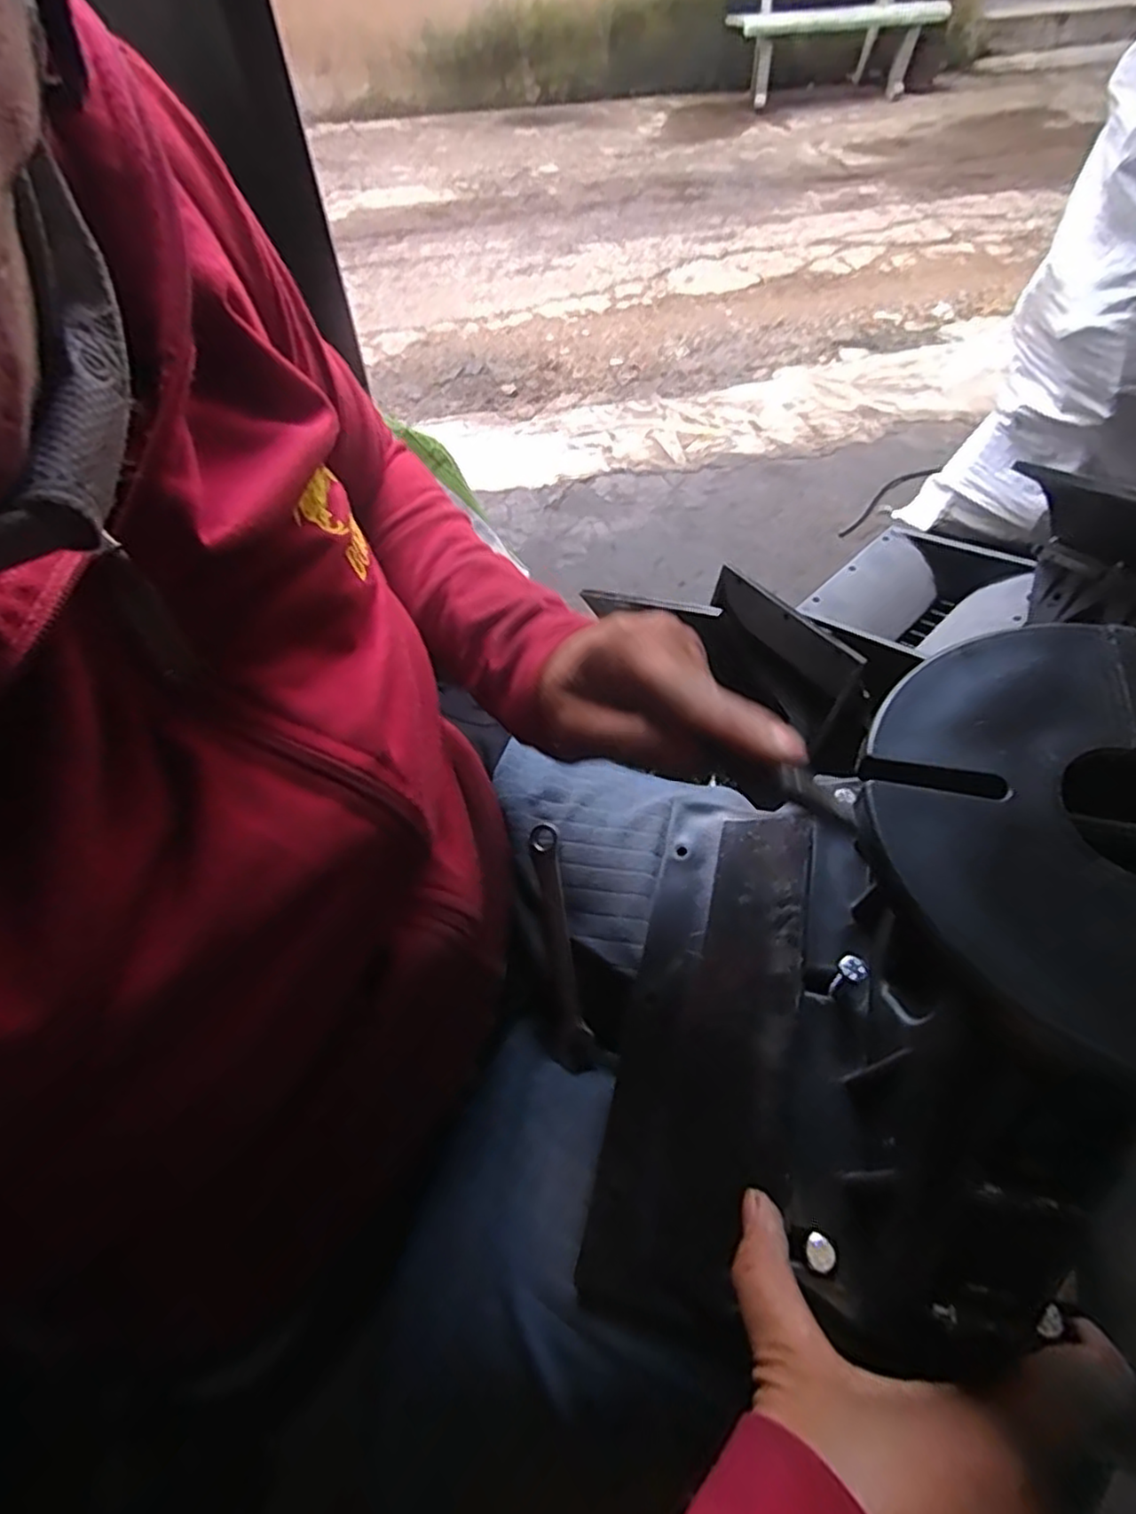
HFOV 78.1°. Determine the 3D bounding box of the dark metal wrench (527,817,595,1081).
[{"bbox_3d":[-0.007,0.107,0.399,0.022,0.008,0.134,-7,76,-3],"label":"dark metal wrench"}]

